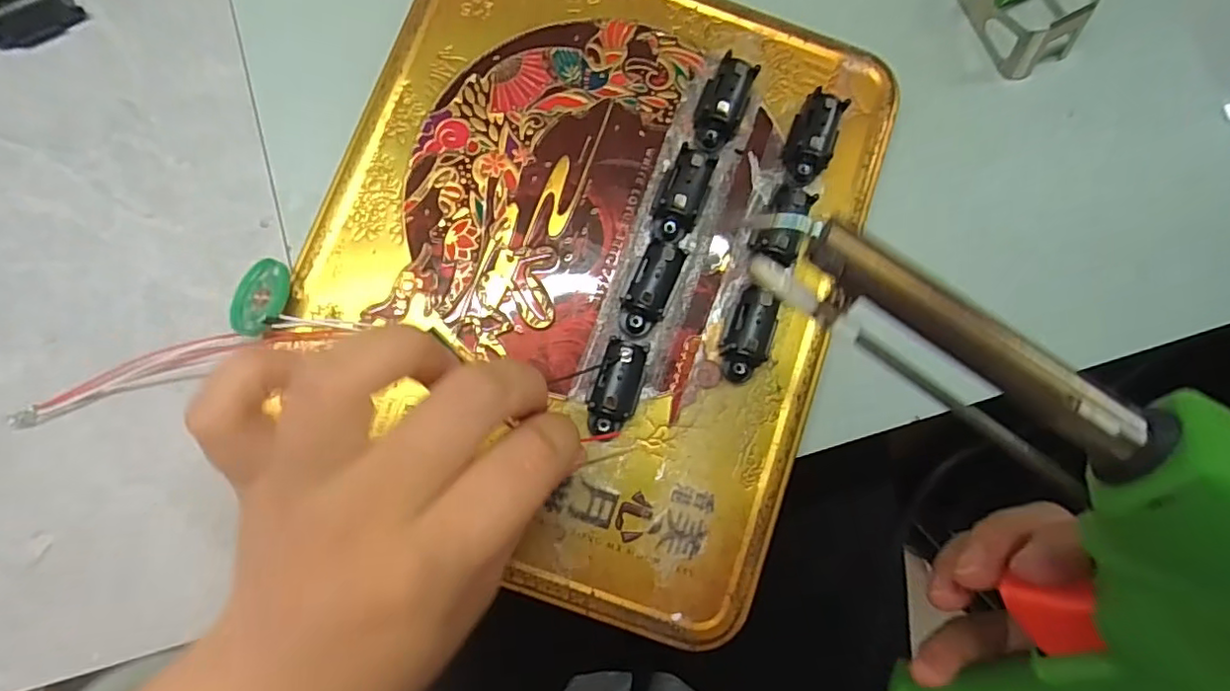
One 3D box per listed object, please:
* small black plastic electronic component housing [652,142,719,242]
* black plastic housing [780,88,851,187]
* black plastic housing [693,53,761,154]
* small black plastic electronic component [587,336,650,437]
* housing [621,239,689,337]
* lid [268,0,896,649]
[{"bbox_3d":[0.024,-0.054,0.223,0.016,0.015,0.034,21,81,-1],"label":"small black plastic electronic component housing"},{"bbox_3d":[0.075,-0.078,0.232,0.019,0.013,0.032,20,81,-1],"label":"black plastic housing"},{"bbox_3d":[0.040,-0.090,0.230,0.016,0.016,0.033,29,81,1],"label":"black plastic housing"},{"bbox_3d":[0.000,0.015,0.214,0.015,0.014,0.035,16,82,-1],"label":"small black plastic electronic component"},{"bbox_3d":[0.013,-0.020,0.218,0.015,0.014,0.033,21,81,-1],"label":"housing"},{"bbox_3d":[-0.010,-0.035,0.225,0.191,0.021,0.235,19,81,-1],"label":"lid"}]

